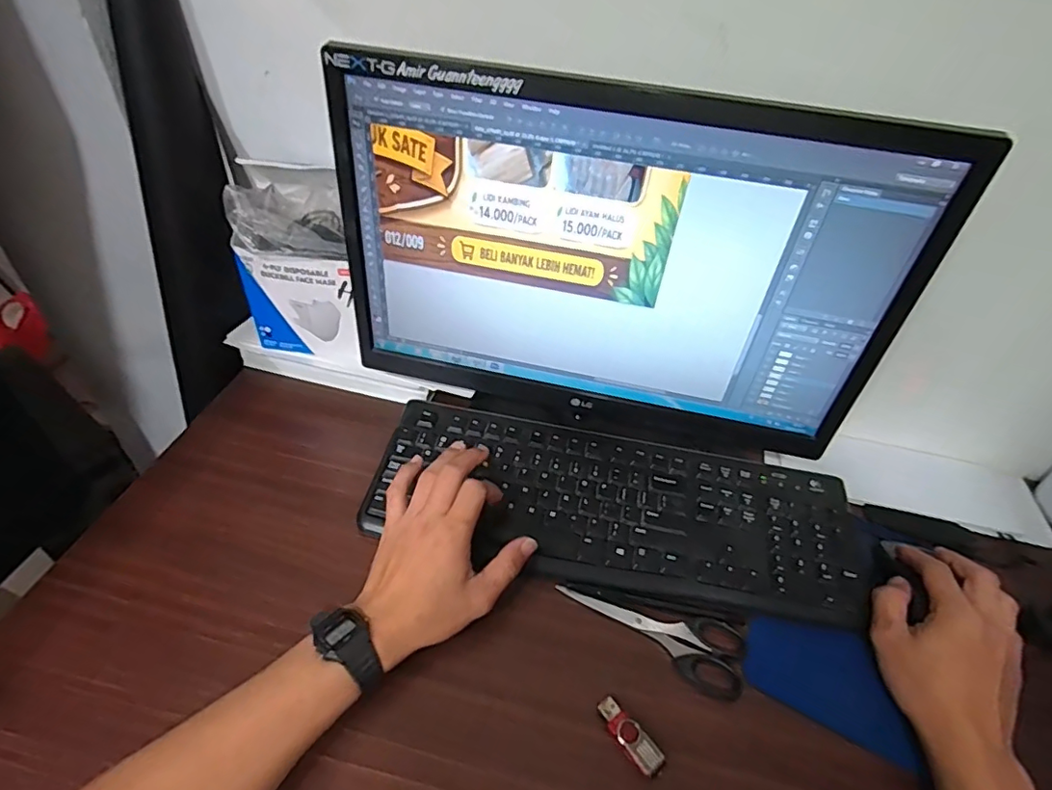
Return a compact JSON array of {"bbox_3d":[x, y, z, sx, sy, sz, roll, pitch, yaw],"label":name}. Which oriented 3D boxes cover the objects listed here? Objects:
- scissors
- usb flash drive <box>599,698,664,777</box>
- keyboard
[{"bbox_3d":[0.104,0.185,0.441,0.151,0.005,0.057,25,46,19],"label":"scissors"},{"bbox_3d":[0.072,0.237,0.377,0.018,0.009,0.052,-30,54,-32],"label":"usb flash drive"},{"bbox_3d":[0.081,0.098,0.504,0.441,0.016,0.158,12,51,7],"label":"keyboard"}]

